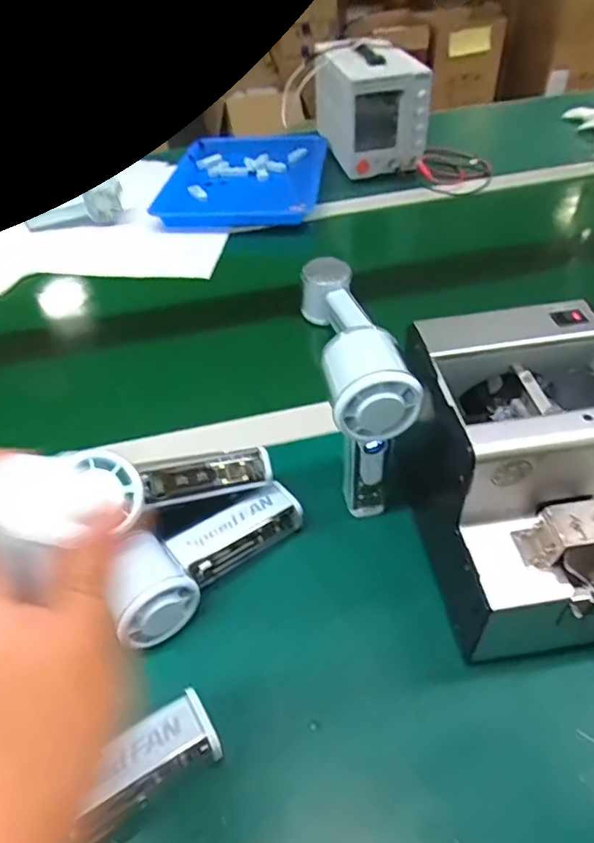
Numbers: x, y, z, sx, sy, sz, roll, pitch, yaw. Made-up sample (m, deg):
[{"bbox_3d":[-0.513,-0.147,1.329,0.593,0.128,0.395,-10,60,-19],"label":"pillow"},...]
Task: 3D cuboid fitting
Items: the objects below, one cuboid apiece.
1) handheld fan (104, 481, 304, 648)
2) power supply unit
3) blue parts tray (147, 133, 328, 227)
[{"bbox_3d":[-0.066,0.090,0.398,0.153,0.049,0.058,-35,52,-27],"label":"handheld fan"},{"bbox_3d":[0.107,-0.518,0.900,0.110,0.138,0.229,-13,45,-9],"label":"power supply unit"},{"bbox_3d":[-0.083,-0.404,0.916,0.252,0.033,0.337,4,45,9],"label":"blue parts tray"}]

